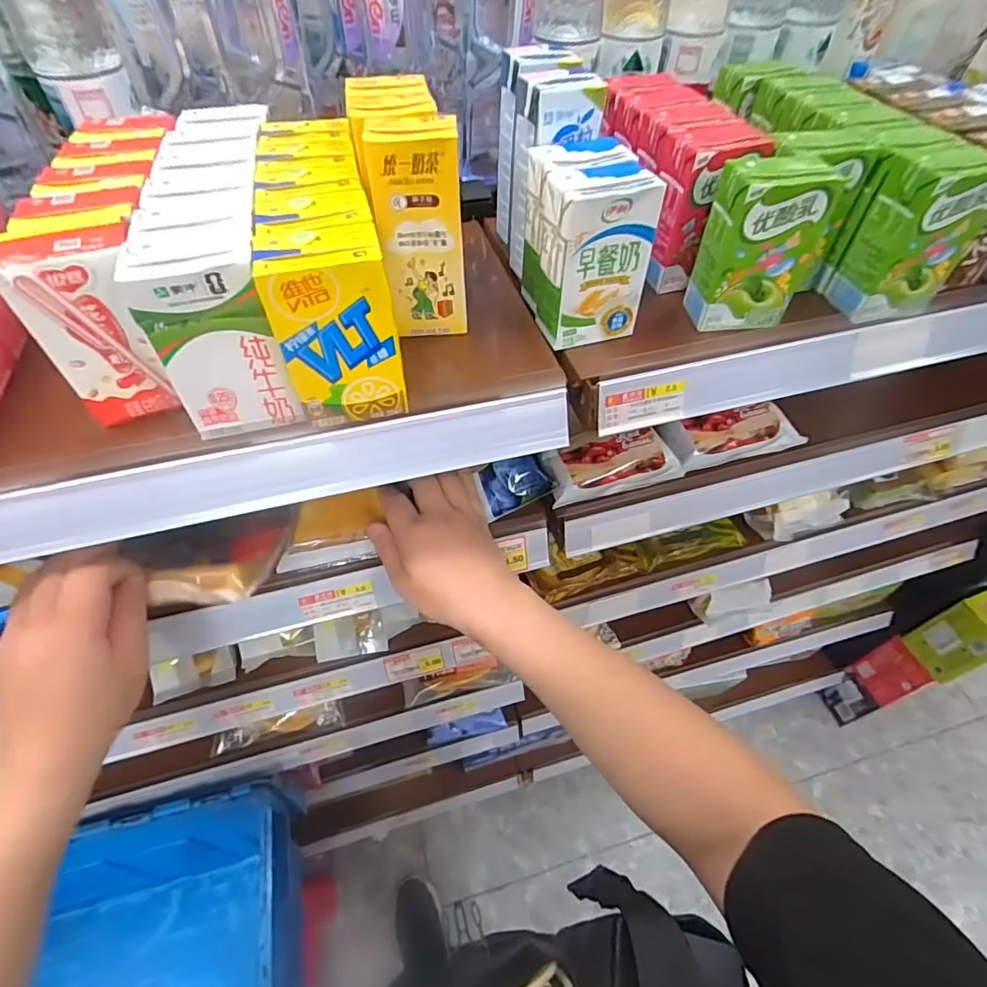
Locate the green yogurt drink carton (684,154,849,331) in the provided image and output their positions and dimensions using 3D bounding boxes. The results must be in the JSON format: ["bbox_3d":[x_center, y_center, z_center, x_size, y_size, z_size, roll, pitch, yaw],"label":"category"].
[{"bbox_3d":[0.187,-0.178,0.380,0.068,0.104,0.048,-1,53,-1],"label":"green yogurt drink carton"}]

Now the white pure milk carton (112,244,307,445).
[{"bbox_3d":[-0.154,-0.084,0.305,0.064,0.105,0.033,-8,53,-6],"label":"white pure milk carton"}]

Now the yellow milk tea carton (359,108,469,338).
[{"bbox_3d":[-0.049,-0.174,0.360,0.053,0.128,0.036,-9,54,-7],"label":"yellow milk tea carton"}]

